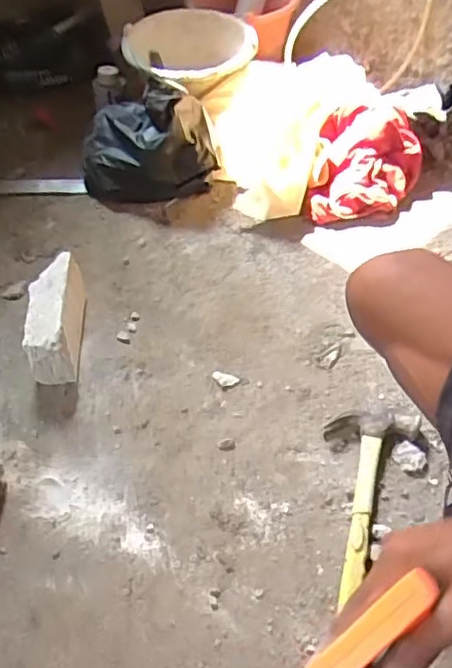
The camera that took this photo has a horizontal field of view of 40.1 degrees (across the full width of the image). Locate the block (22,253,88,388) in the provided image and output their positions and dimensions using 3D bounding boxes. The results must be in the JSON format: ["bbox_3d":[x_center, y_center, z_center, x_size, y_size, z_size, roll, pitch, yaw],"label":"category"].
[{"bbox_3d":[-0.237,-0.025,0.867,0.074,0.081,0.189,-10,49,-8],"label":"block"}]

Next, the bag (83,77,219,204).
[{"bbox_3d":[-0.148,-0.353,1.105,0.227,0.161,0.199,-10,49,-8],"label":"bag"}]

